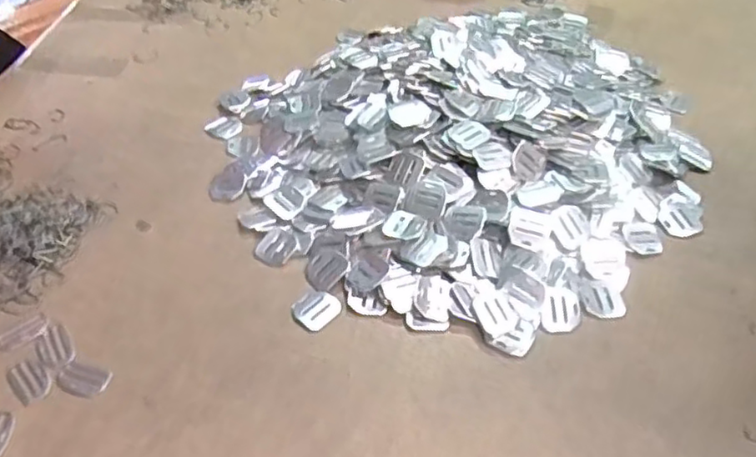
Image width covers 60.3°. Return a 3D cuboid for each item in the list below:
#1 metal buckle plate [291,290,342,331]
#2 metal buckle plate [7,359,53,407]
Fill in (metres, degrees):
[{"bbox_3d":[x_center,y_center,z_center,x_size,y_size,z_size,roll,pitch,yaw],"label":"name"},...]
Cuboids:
[{"bbox_3d":[-0.056,0.073,0.593,0.040,0.004,0.038,-34,52,-29],"label":"metal buckle plate"},{"bbox_3d":[-0.289,0.126,0.540,0.027,0.006,0.040,-35,52,-29],"label":"metal buckle plate"}]

